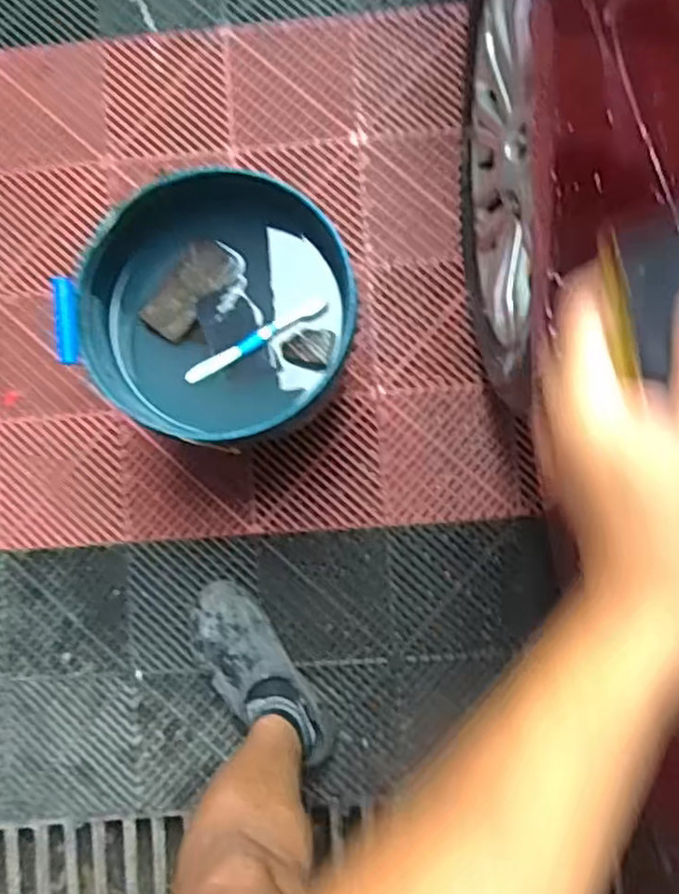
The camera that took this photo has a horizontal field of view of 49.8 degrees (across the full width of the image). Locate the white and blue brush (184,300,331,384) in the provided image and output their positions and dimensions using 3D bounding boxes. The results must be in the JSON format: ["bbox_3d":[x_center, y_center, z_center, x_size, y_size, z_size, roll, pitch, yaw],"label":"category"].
[{"bbox_3d":[-0.098,-0.125,0.847,0.181,0.012,0.019,-29,84,1],"label":"white and blue brush"}]

